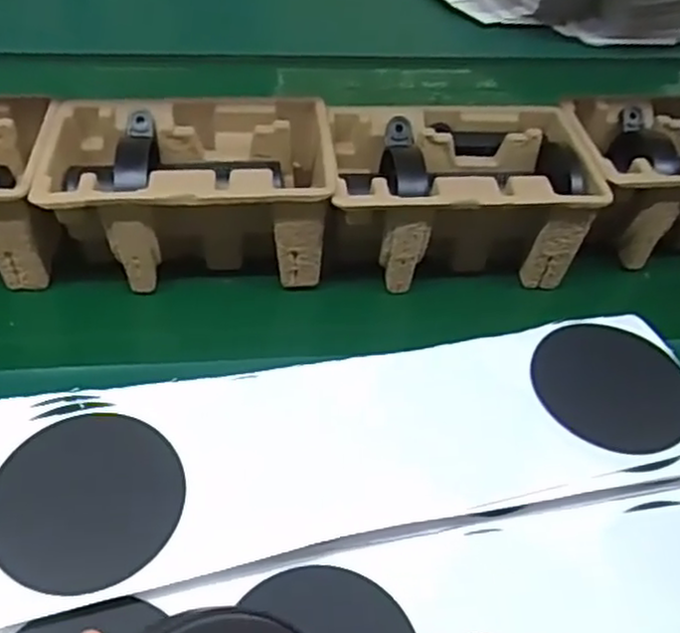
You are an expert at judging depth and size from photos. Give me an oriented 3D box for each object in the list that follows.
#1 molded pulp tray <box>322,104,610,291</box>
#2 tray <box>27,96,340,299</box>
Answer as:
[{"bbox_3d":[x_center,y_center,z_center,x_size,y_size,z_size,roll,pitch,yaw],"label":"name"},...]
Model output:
[{"bbox_3d":[0.100,-0.106,0.631,0.209,0.105,0.145,0,45,-4],"label":"molded pulp tray"},{"bbox_3d":[-0.123,-0.104,0.605,0.220,0.102,0.140,-1,45,-5],"label":"tray"}]

